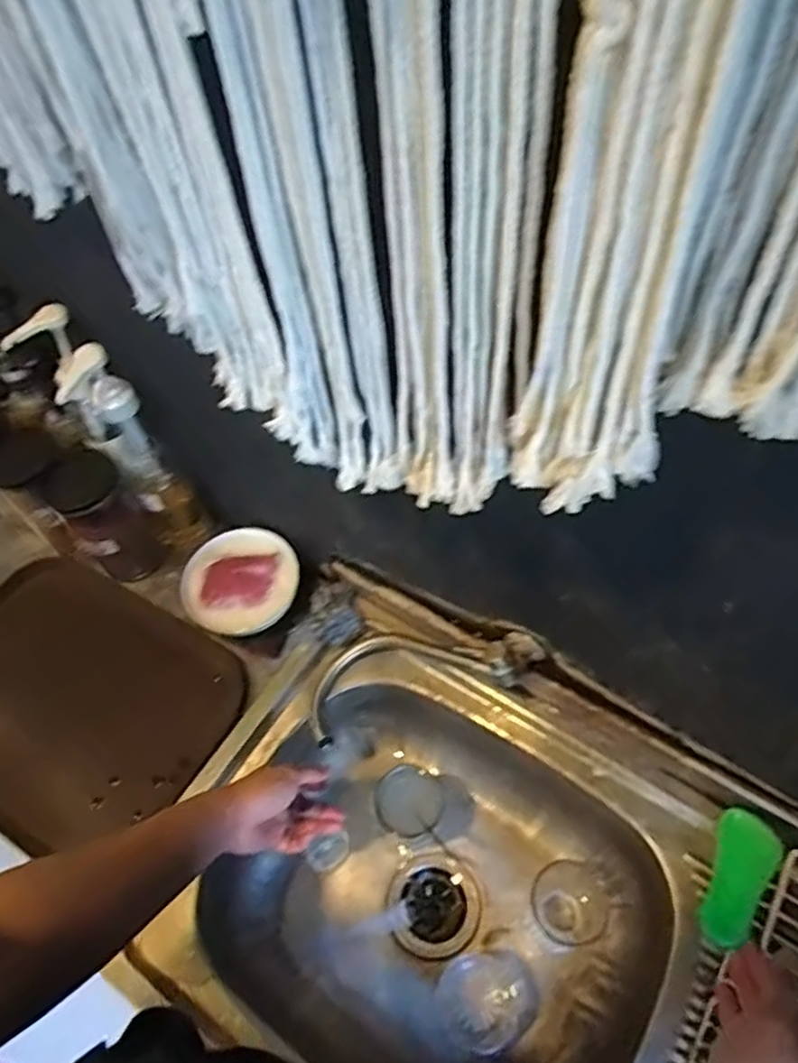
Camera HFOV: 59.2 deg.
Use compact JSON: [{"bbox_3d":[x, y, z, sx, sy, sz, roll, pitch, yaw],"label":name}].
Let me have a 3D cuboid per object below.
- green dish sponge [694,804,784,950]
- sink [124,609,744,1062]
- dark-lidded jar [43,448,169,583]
[{"bbox_3d":[0.328,0.337,0.678,0.052,0.021,0.121,19,84,16],"label":"green dish sponge"},{"bbox_3d":[0.036,0.398,0.772,0.502,0.172,0.453,29,63,21],"label":"sink"},{"bbox_3d":[-0.385,-0.019,0.919,0.085,0.143,0.101,-40,63,-20],"label":"dark-lidded jar"}]

